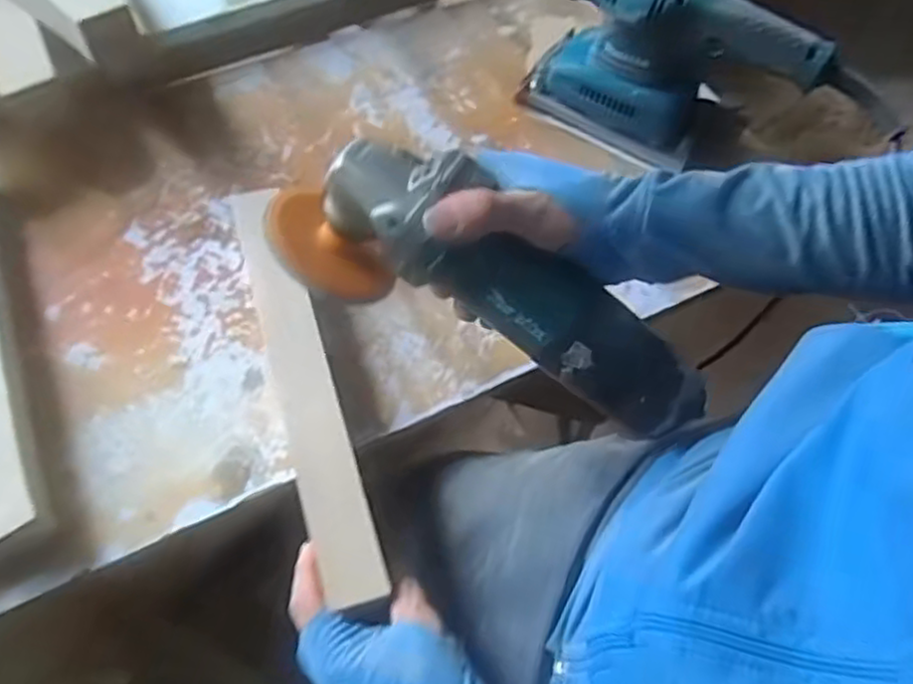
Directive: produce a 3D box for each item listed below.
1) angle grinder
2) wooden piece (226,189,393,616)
[{"bbox_3d":[0.025,-0.040,0.437,0.282,0.092,0.078,27,61,-1],"label":"angle grinder"},{"bbox_3d":[-0.108,0.026,0.498,0.042,0.023,0.310,-16,69,-13],"label":"wooden piece"}]

